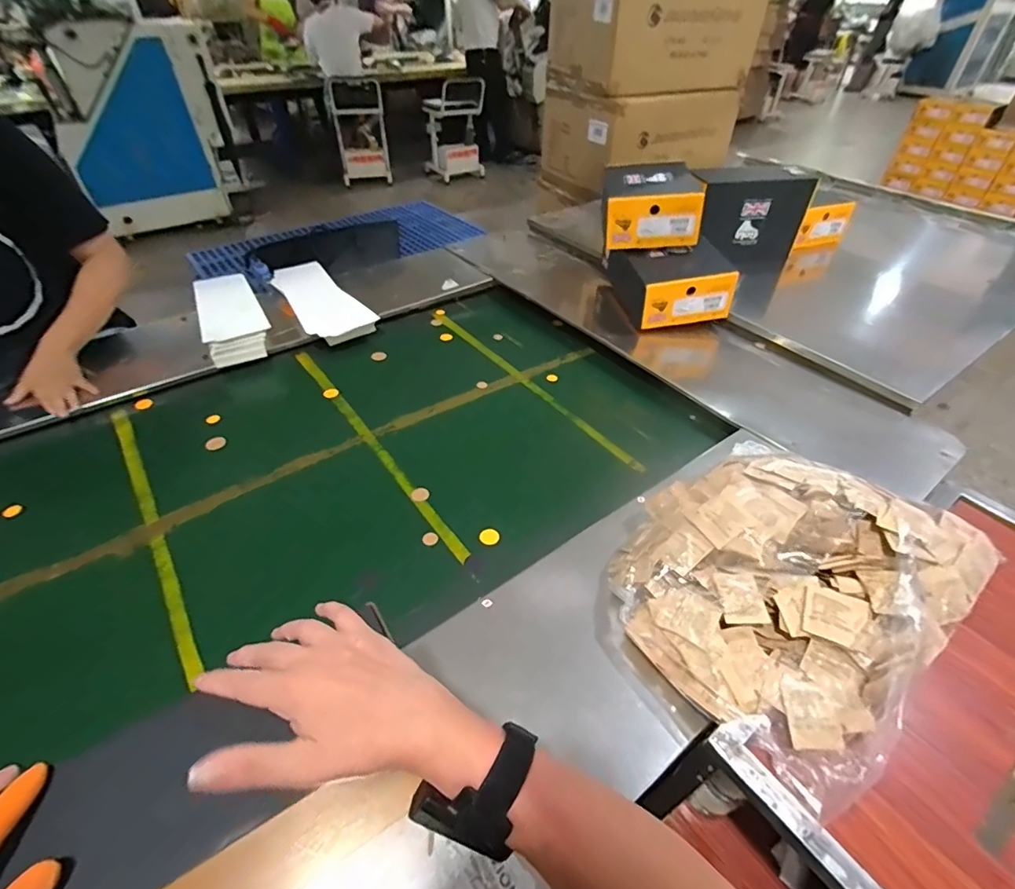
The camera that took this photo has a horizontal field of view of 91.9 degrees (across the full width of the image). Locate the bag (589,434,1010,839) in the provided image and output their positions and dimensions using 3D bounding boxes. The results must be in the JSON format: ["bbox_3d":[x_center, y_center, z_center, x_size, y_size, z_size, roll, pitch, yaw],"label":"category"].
[{"bbox_3d":[0.327,0.152,0.596,0.392,0.107,0.328,-31,52,-28],"label":"bag"}]

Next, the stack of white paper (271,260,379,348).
[{"bbox_3d":[-0.466,-0.362,1.216,0.156,0.051,0.390,-27,50,-24],"label":"stack of white paper"}]

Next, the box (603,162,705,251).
[{"bbox_3d":[0.344,-0.602,1.209,0.222,0.129,0.348,6,45,7],"label":"box"}]

